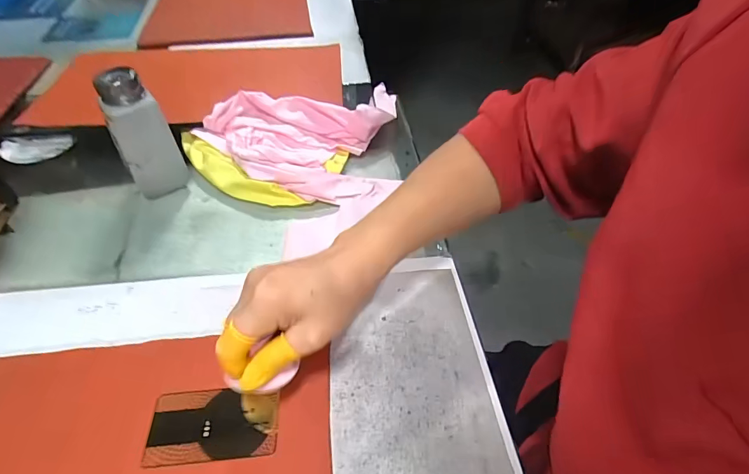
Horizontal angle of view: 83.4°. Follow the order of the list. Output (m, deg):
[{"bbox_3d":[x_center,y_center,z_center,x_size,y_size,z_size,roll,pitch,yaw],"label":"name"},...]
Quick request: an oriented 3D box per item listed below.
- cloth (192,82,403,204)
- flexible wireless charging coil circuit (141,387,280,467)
[{"bbox_3d":[-0.091,-0.109,0.499,0.255,0.054,0.162,-2,46,-3],"label":"cloth"},{"bbox_3d":[-0.110,0.129,0.290,0.085,0.004,0.048,-3,46,-4],"label":"flexible wireless charging coil circuit"}]

